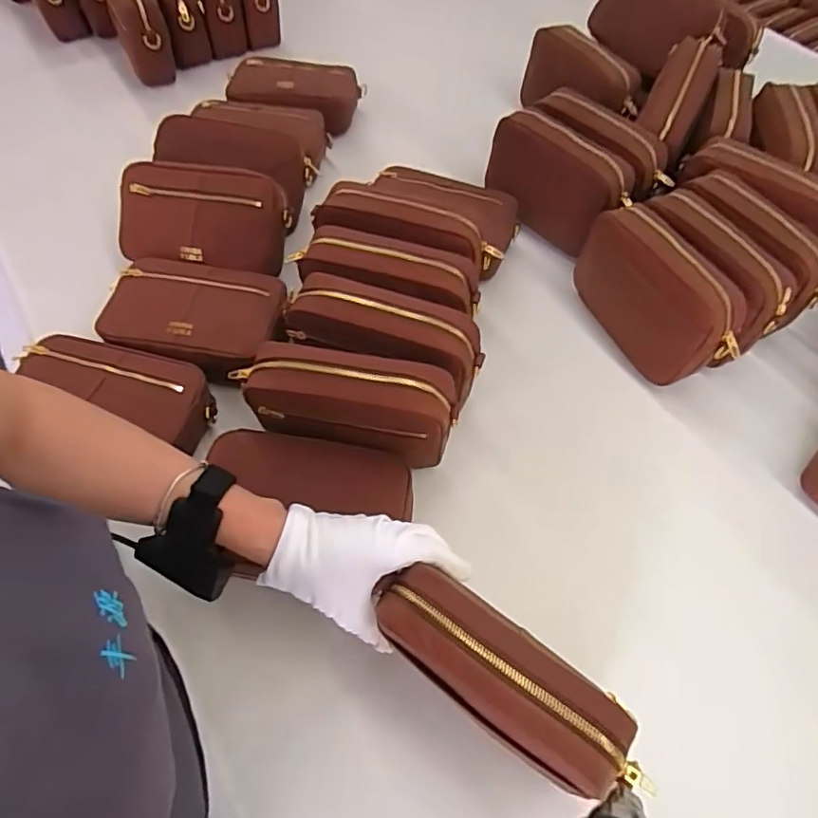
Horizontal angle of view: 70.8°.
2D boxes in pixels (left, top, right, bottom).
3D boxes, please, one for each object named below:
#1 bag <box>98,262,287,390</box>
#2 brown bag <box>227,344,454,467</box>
[{"bbox_3d":[-0.234,-0.095,0.648,0.198,0.055,0.139,10,58,5],"label":"bag"},{"bbox_3d":[-0.060,-0.003,0.543,0.204,0.125,0.064,8,58,4],"label":"brown bag"}]

